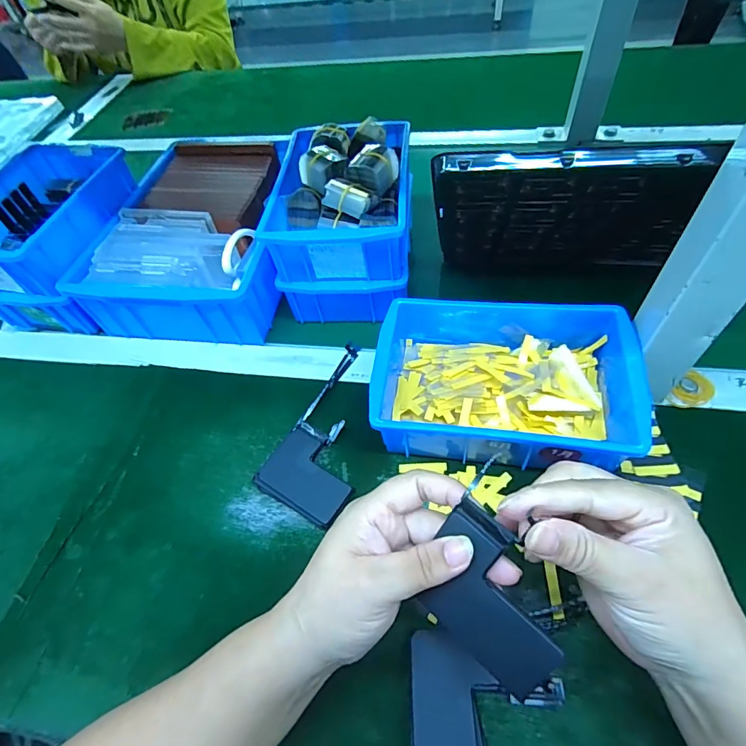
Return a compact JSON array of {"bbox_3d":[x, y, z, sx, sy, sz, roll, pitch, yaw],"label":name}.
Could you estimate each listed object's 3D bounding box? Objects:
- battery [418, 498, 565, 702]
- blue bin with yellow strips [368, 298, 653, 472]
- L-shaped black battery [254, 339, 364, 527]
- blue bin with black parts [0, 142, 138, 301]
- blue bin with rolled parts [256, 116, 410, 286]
[{"bbox_3d":[0.059,0.111,0.217,0.074,0.005,0.063,36,100,25],"label":"battery"},{"bbox_3d":[0.108,0.001,0.376,0.202,0.065,0.157,8,55,13],"label":"blue bin with yellow strips"},{"bbox_3d":[-0.030,0.046,0.396,0.075,0.019,0.170,20,59,20],"label":"L-shaped black battery"},{"bbox_3d":[-0.366,-0.178,0.497,0.146,0.067,0.203,9,56,13],"label":"blue bin with black parts"},{"bbox_3d":[-0.030,-0.180,0.456,0.134,0.085,0.188,0,55,7],"label":"blue bin with rolled parts"}]

